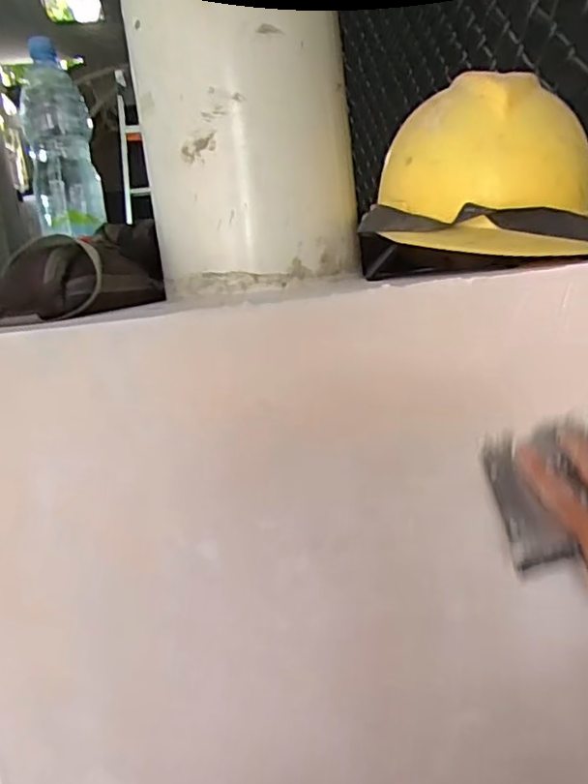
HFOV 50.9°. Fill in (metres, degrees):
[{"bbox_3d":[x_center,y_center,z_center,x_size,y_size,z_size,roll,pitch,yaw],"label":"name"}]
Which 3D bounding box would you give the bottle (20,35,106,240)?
[{"bbox_3d":[-0.303,-0.317,0.800,0.083,0.222,0.071,-9,11,-14],"label":"bottle"}]

